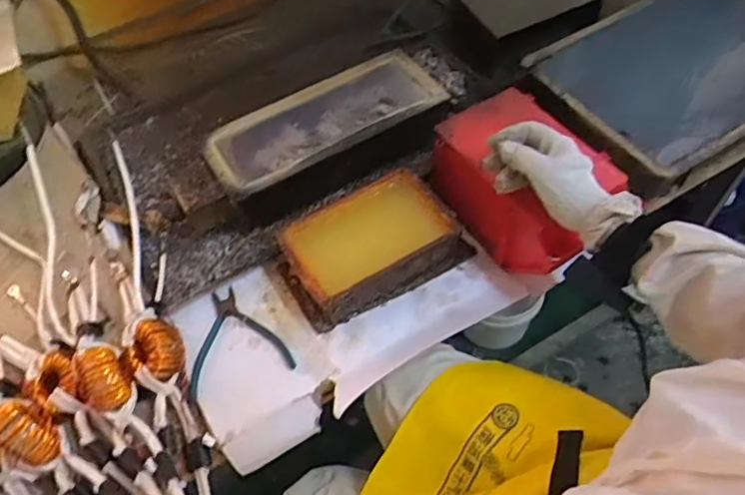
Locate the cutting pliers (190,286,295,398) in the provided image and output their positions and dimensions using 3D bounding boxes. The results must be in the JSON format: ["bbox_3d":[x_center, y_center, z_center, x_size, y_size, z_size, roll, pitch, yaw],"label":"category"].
[{"bbox_3d":[-0.172,0.108,0.692,0.125,0.009,0.128,-16,56,-6],"label":"cutting pliers"}]

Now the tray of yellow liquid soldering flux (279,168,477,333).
[{"bbox_3d":[0.000,-0.005,0.720,0.226,0.075,0.132,-28,58,-14],"label":"tray of yellow liquid soldering flux"}]

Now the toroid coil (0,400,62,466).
[{"bbox_3d":[-0.368,0.203,0.604,0.071,0.072,0.050,22,60,19],"label":"toroid coil"}]

